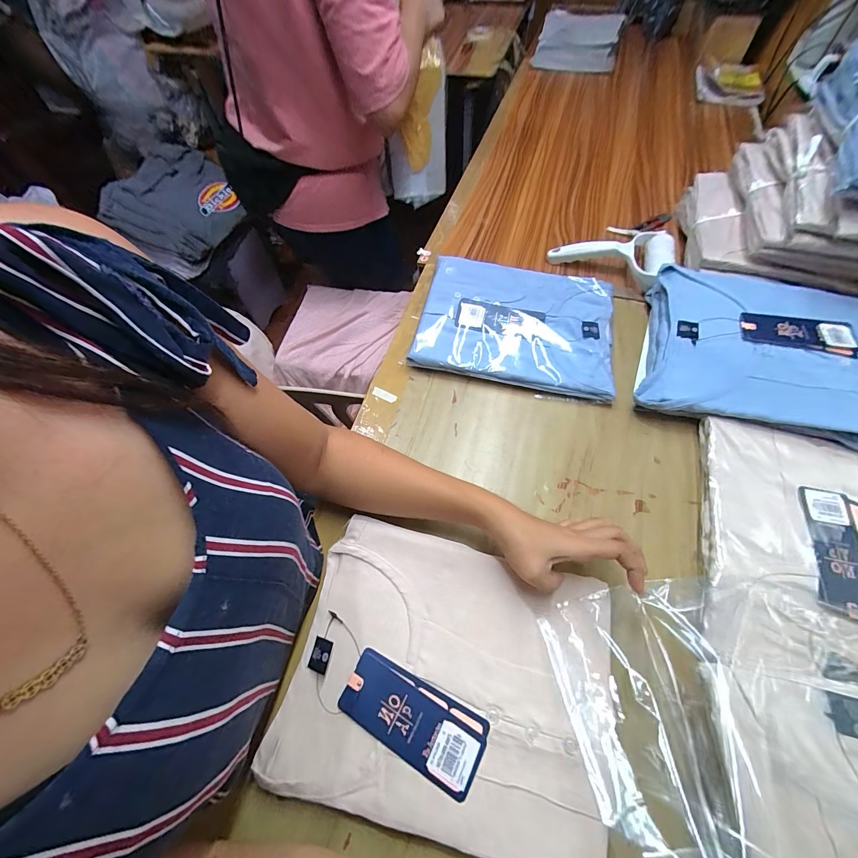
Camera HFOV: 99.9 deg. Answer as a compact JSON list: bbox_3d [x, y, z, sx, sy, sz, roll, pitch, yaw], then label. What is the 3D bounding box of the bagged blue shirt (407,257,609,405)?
[{"bbox_3d":[0.122,-0.151,0.508,0.257,0.029,0.206,11,61,7],"label":"bagged blue shirt"}]

